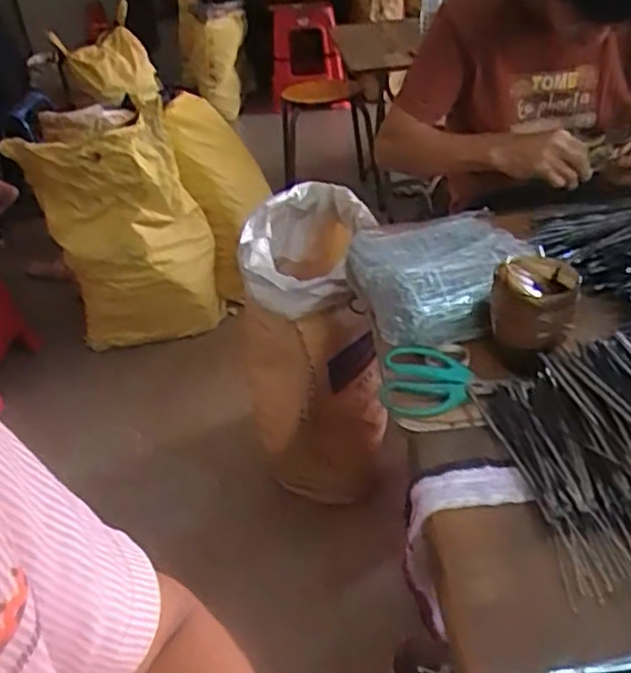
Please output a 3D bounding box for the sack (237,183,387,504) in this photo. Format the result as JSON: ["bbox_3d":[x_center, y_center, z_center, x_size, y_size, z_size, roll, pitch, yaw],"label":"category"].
[{"bbox_3d":[-0.008,0.020,1.409,0.257,0.519,0.354,-9,34,-3],"label":"sack"}]

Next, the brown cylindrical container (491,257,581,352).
[{"bbox_3d":[0.229,-0.038,0.730,0.082,0.070,0.089,-5,34,3],"label":"brown cylindrical container"}]

